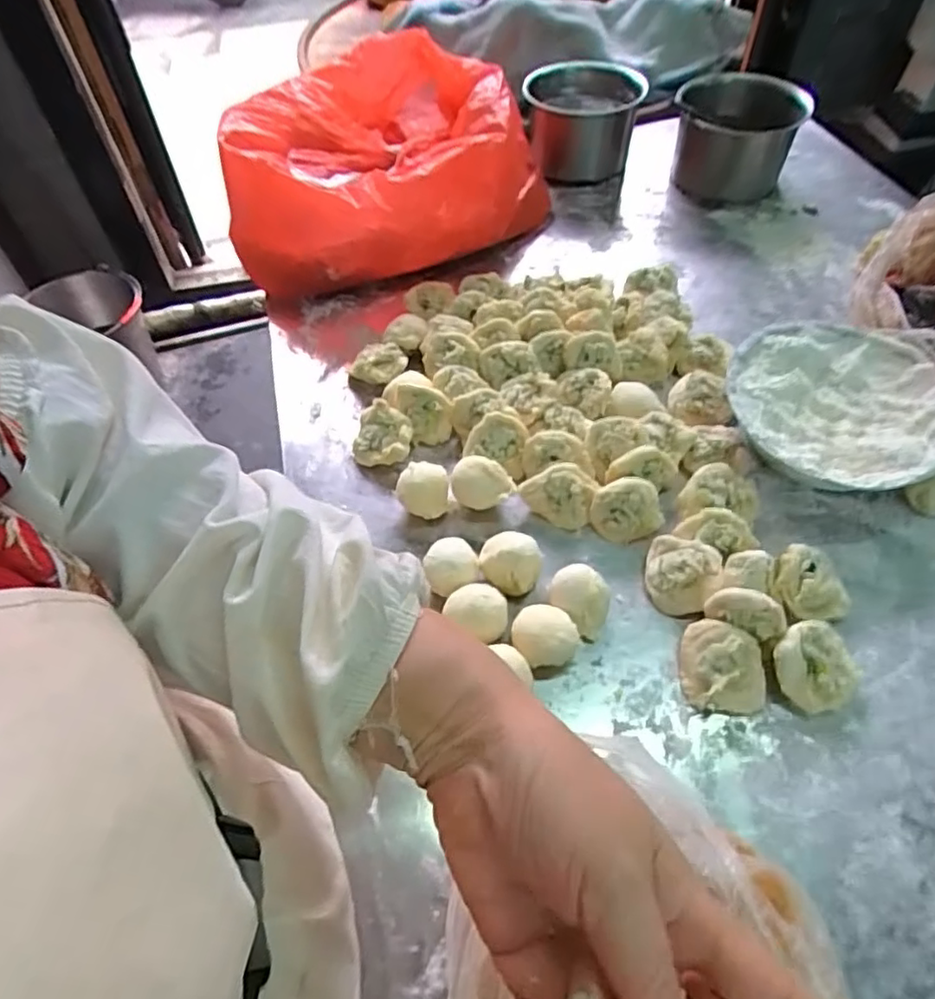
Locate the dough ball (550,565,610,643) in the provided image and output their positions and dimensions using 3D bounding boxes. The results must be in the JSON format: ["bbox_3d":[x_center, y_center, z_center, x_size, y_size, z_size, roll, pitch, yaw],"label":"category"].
[{"bbox_3d":[0.083,0.074,0.470,0.035,0.039,0.043,-39,61,-23],"label":"dough ball"}]

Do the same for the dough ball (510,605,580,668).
[{"bbox_3d":[0.053,0.099,0.454,0.045,0.037,0.044,-2,54,2],"label":"dough ball"}]

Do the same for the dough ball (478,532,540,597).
[{"bbox_3d":[0.032,0.050,0.488,0.044,0.037,0.036,4,54,7],"label":"dough ball"}]

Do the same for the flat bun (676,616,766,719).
[{"bbox_3d":[0.176,0.115,0.441,0.054,0.029,0.058,2,54,5],"label":"flat bun"}]

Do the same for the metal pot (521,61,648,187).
[{"bbox_3d":[0.147,-0.486,0.835,0.139,0.106,0.153,3,54,6],"label":"metal pot"}]

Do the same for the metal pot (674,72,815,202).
[{"bbox_3d":[0.329,-0.451,0.793,0.133,0.103,0.154,7,55,9],"label":"metal pot"}]

